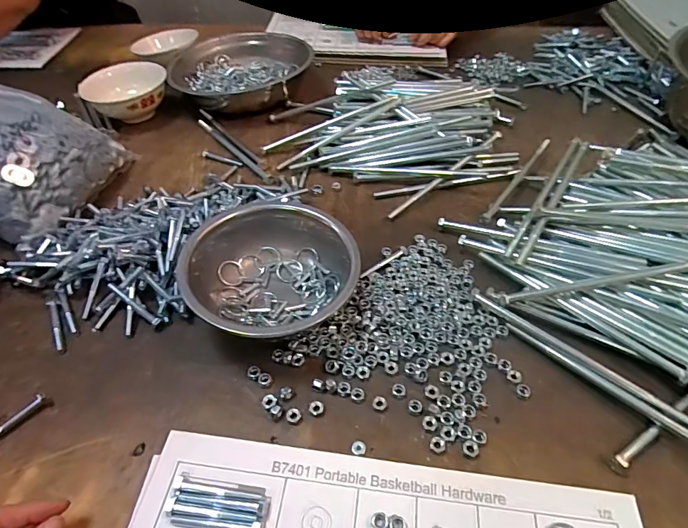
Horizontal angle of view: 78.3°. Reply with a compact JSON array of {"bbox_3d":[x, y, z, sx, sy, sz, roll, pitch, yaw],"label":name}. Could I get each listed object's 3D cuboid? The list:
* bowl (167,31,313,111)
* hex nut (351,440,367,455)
[{"bbox_3d":[-0.198,-0.364,0.797,0.222,0.073,0.222,-1,47,1],"label":"bowl"},{"bbox_3d":[0.013,0.158,0.364,0.013,0.004,0.012,-1,47,1],"label":"hex nut"}]

